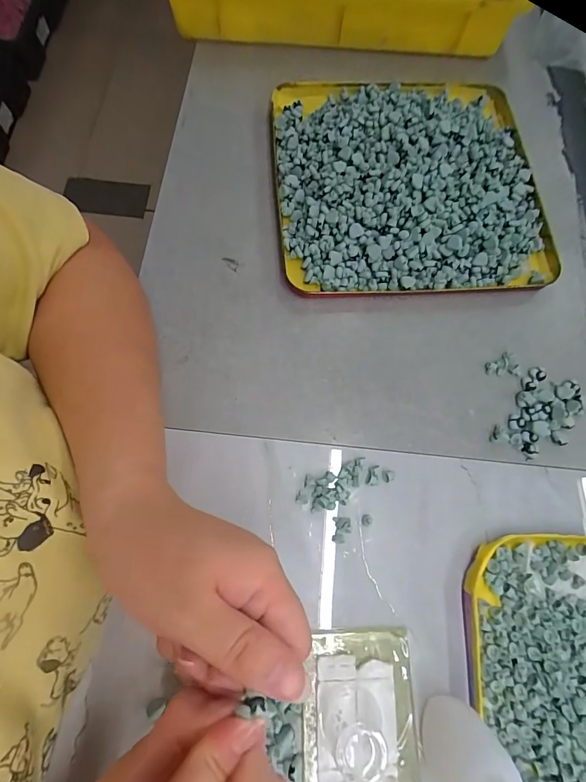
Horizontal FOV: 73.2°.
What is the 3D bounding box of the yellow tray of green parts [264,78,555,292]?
[{"bbox_3d":[0.104,-0.196,0.358,0.239,0.037,0.237,-4,72,-2],"label":"yellow tray of green parts"}]

